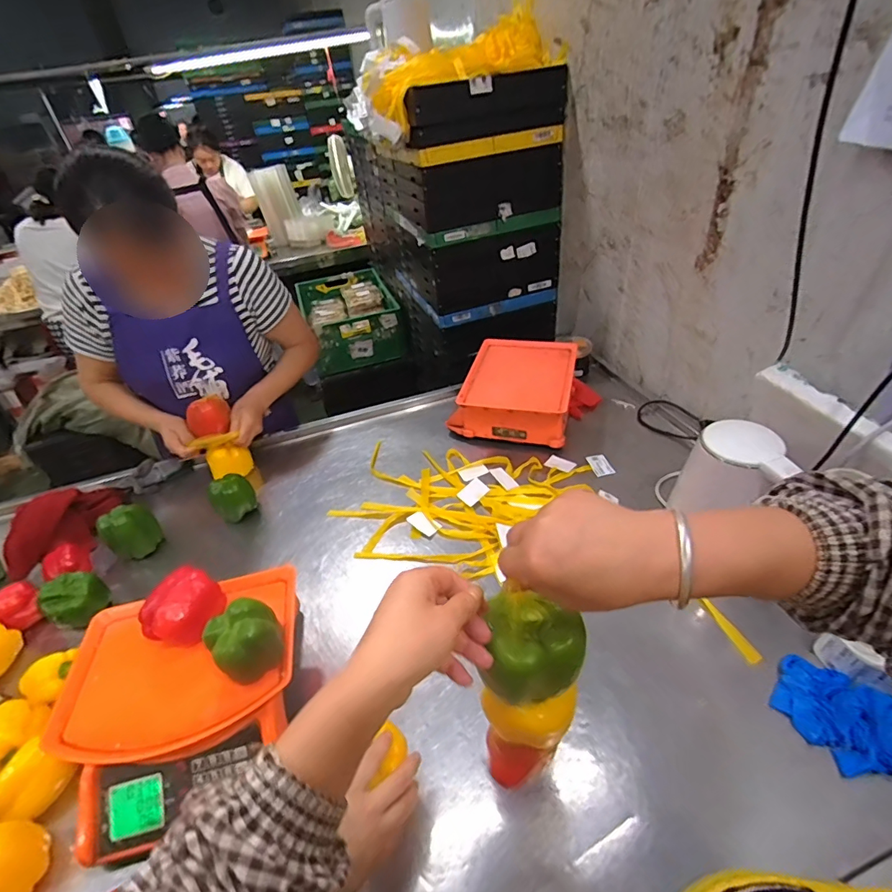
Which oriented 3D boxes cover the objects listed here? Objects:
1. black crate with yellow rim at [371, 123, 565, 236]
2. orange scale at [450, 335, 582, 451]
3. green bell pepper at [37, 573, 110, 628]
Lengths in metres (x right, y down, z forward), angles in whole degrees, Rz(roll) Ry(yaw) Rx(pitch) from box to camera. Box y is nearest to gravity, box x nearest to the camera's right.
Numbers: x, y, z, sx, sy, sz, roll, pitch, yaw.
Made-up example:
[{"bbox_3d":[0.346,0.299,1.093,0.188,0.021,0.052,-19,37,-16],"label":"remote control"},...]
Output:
[{"bbox_3d":[0.049,-0.843,1.422,0.397,0.192,0.537,-16,39,-12],"label":"black crate with yellow rim"},{"bbox_3d":[0.159,-0.129,1.105,0.274,0.129,0.279,7,40,17],"label":"orange scale"},{"bbox_3d":[-0.646,0.267,0.807,0.076,0.067,0.088,17,43,27],"label":"green bell pepper"}]

